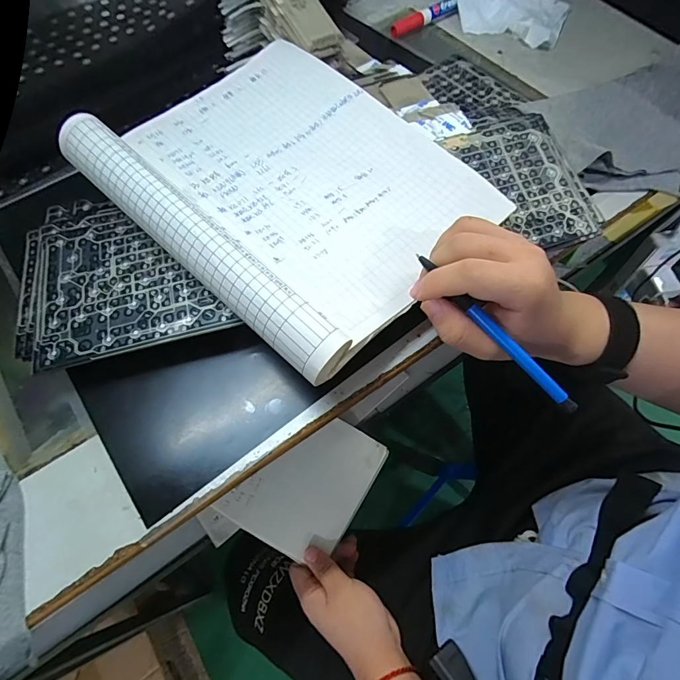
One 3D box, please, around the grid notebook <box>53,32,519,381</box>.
[{"bbox_3d":[-0.045,-0.141,0.315,0.298,0.056,0.228,43,78,14],"label":"grid notebook"}]

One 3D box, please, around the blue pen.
[{"bbox_3d":[0.101,-0.005,0.256,0.009,0.005,0.138,-44,88,-11],"label":"blue pen"}]

